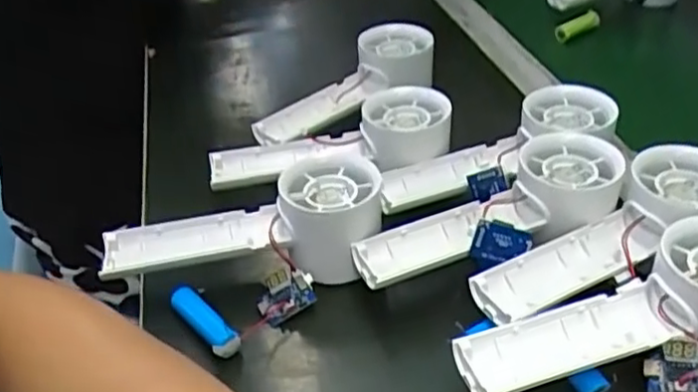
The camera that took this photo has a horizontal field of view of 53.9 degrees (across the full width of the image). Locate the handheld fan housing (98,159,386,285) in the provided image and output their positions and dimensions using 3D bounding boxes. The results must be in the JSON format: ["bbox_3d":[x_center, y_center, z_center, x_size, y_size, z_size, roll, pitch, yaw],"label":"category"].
[{"bbox_3d":[-0.060,0.015,0.395,0.153,0.049,0.062,-3,37,1],"label":"handheld fan housing"}]

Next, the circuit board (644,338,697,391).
[{"bbox_3d":[0.149,0.077,0.305,0.032,0.005,0.025,-2,74,30],"label":"circuit board"}]

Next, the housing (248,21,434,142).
[{"bbox_3d":[-0.004,-0.086,0.517,0.049,0.045,0.164,29,48,36],"label":"housing"}]

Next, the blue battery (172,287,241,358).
[{"bbox_3d":[-0.077,0.065,0.363,0.013,0.015,0.053,-28,42,-28],"label":"blue battery"}]

